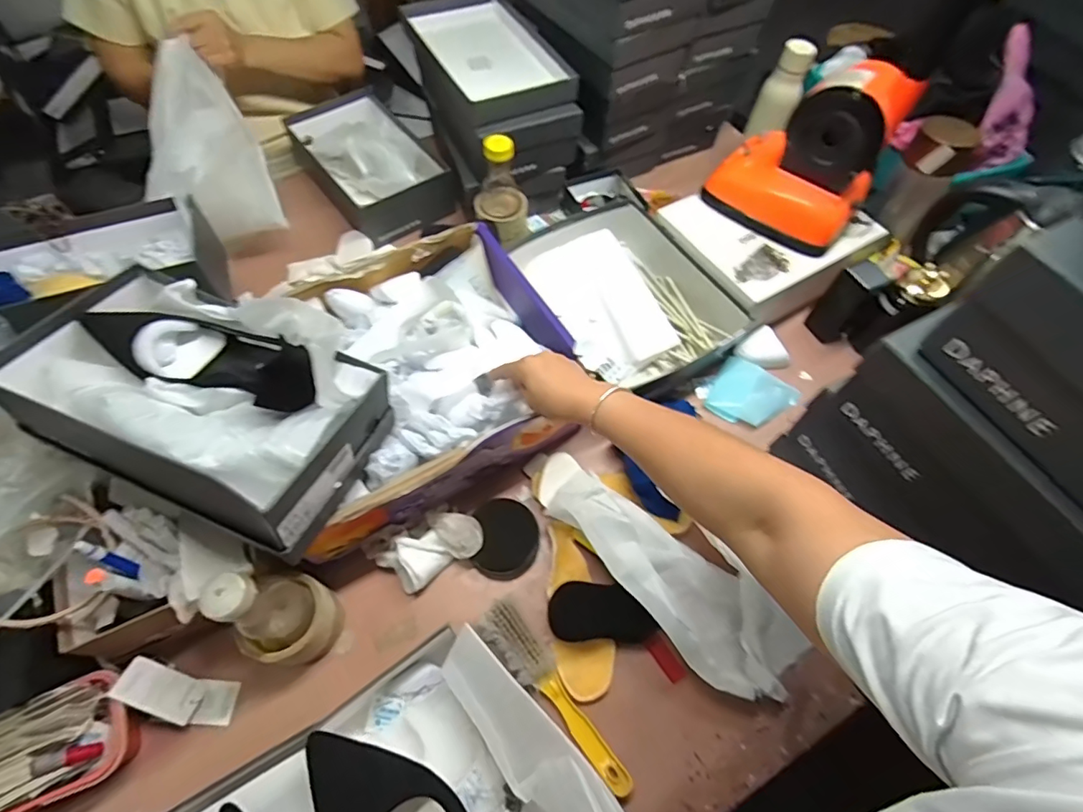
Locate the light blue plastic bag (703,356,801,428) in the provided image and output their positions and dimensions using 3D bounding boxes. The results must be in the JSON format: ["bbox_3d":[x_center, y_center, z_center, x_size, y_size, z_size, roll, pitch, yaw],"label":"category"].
[{"bbox_3d":[0.315,-0.012,0.770,0.112,0.015,0.100,33,77,6],"label":"light blue plastic bag"}]

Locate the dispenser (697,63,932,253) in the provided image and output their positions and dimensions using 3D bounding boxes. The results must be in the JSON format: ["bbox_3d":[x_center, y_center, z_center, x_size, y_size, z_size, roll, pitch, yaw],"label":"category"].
[{"bbox_3d":[0.378,-0.367,0.741,0.210,0.221,0.119,37,65,16],"label":"dispenser"}]

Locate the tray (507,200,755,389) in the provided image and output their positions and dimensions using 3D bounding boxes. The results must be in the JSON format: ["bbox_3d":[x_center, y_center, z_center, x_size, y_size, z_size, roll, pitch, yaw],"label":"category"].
[{"bbox_3d":[0.124,-0.176,0.812,0.228,0.077,0.343,-30,67,-18],"label":"tray"}]

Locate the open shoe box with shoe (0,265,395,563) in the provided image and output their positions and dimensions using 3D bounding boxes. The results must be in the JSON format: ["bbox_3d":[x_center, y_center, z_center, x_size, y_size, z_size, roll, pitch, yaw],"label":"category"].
[{"bbox_3d":[-0.330,-0.008,0.511,0.303,0.124,0.200,20,62,8],"label":"open shoe box with shoe"}]

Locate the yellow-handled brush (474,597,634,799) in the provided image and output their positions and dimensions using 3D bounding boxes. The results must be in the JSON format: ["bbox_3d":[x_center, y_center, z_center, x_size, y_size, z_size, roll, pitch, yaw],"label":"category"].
[{"bbox_3d":[0.015,0.314,0.567,0.047,0.025,0.227,-38,69,-21],"label":"yellow-handled brush"}]

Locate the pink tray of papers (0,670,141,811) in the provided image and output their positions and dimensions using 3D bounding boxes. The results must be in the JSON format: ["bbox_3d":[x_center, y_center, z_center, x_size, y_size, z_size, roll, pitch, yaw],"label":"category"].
[{"bbox_3d":[-0.496,0.339,0.499,0.168,0.052,0.098,-20,64,-13],"label":"pink tray of papers"}]

